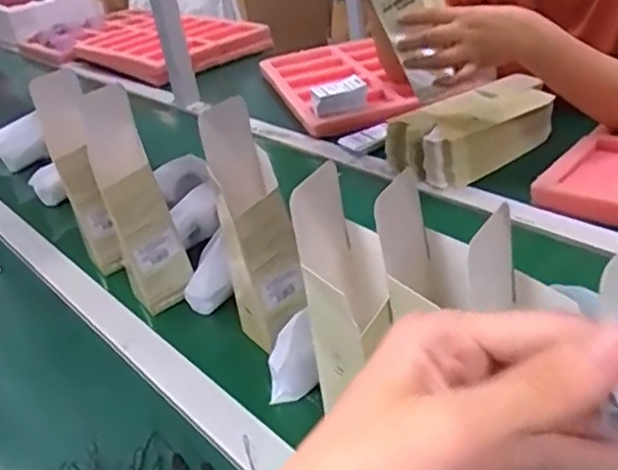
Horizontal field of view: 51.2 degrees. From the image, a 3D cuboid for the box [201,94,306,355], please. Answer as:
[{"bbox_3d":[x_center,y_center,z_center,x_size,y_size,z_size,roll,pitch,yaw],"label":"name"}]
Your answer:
[{"bbox_3d":[-0.053,-0.007,0.597,0.062,0.201,0.096,-16,32,-15],"label":"box"}]

